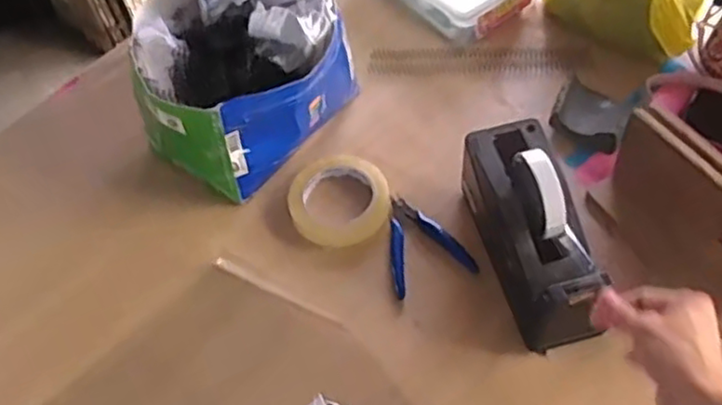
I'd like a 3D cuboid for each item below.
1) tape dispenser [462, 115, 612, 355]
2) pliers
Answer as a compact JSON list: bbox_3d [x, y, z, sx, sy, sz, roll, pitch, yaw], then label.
[{"bbox_3d":[0.160,0.025,0.647,0.077,0.116,0.216,-11,56,-3],"label":"tape dispenser"},{"bbox_3d":[0.060,0.039,0.698,0.083,0.014,0.110,-17,56,-6],"label":"pliers"}]

